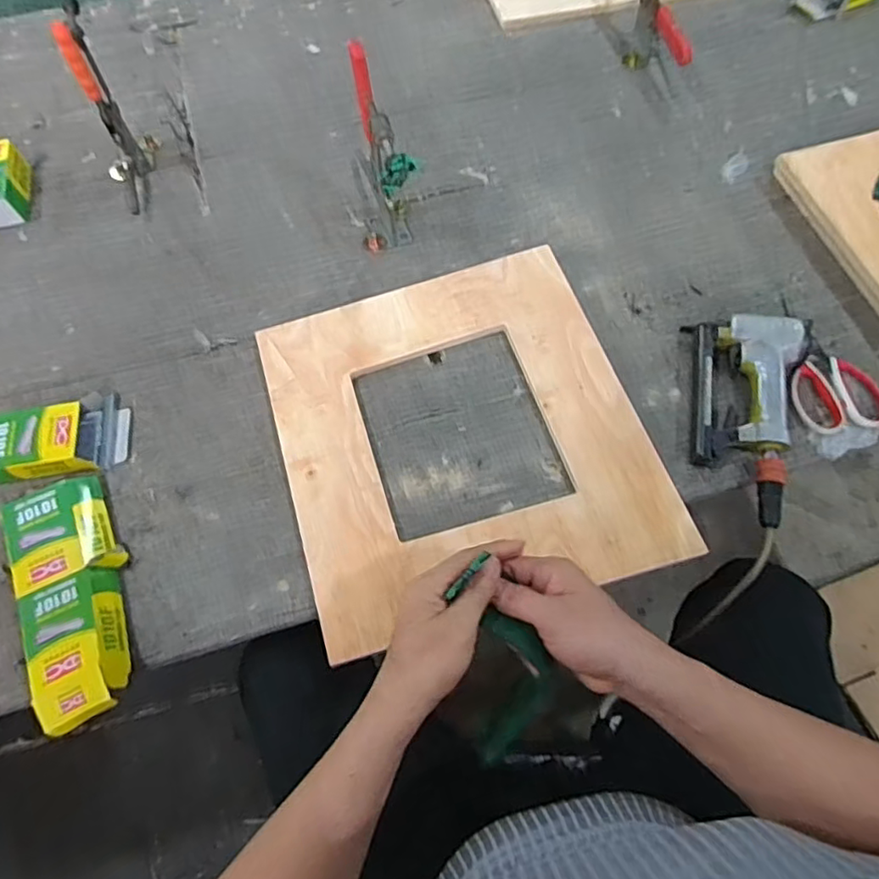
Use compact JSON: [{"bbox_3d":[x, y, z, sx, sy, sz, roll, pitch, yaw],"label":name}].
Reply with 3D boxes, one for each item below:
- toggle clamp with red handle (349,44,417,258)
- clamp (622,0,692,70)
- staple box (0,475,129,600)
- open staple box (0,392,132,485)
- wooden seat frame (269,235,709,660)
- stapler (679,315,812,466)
[{"bbox_3d":[-0.074,-0.327,0.722,0.064,0.228,0.157,-12,66,-3],"label":"toggle clamp with red handle"},{"bbox_3d":[0.324,-0.678,0.937,0.045,0.092,0.304,-9,66,-2],"label":"clamp"},{"bbox_3d":[-0.415,0.101,0.646,0.103,0.028,0.123,-25,67,-9],"label":"staple box"},{"bbox_3d":[-0.453,-0.003,0.696,0.155,0.037,0.098,-14,66,-4],"label":"open staple box"},{"bbox_3d":[0.022,-0.014,0.683,0.402,0.013,0.422,-15,66,-5],"label":"wooden seat frame"},{"bbox_3d":[0.358,-0.058,0.678,0.132,0.042,0.178,3,66,4],"label":"stapler"}]

